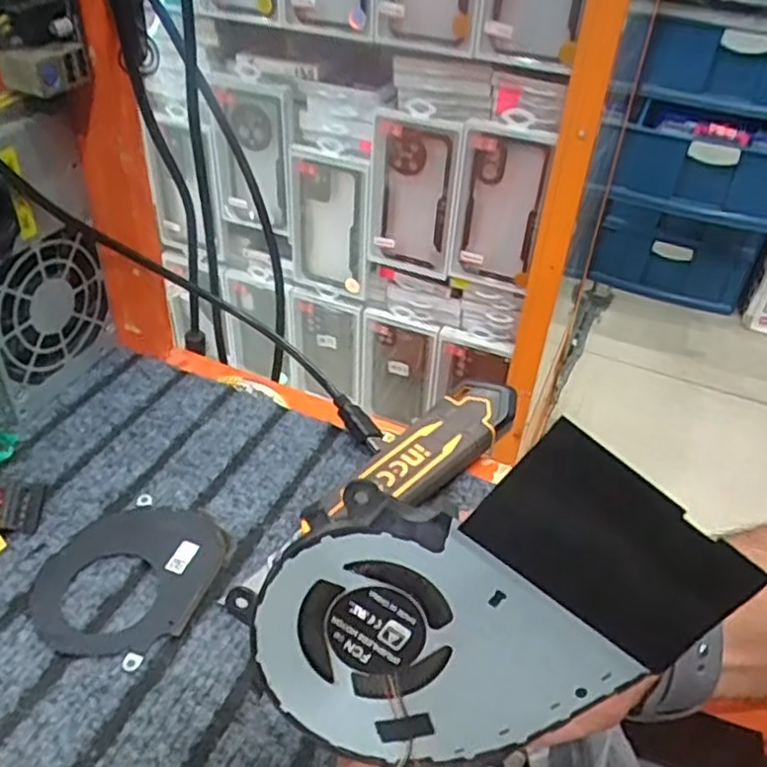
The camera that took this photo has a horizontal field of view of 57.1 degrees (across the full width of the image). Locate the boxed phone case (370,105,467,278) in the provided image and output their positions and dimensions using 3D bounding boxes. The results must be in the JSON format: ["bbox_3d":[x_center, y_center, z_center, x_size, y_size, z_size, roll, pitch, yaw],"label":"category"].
[{"bbox_3d":[0.033,-0.213,0.811,0.104,0.189,0.022,16,41,15],"label":"boxed phone case"}]

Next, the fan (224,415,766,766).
[{"bbox_3d":[0.022,0.057,0.177,0.082,0.108,0.004,45,16,-8],"label":"fan"}]

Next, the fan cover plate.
[{"bbox_3d":[-0.115,0.085,0.320,0.073,0.005,0.081,14,40,12],"label":"fan cover plate"}]

